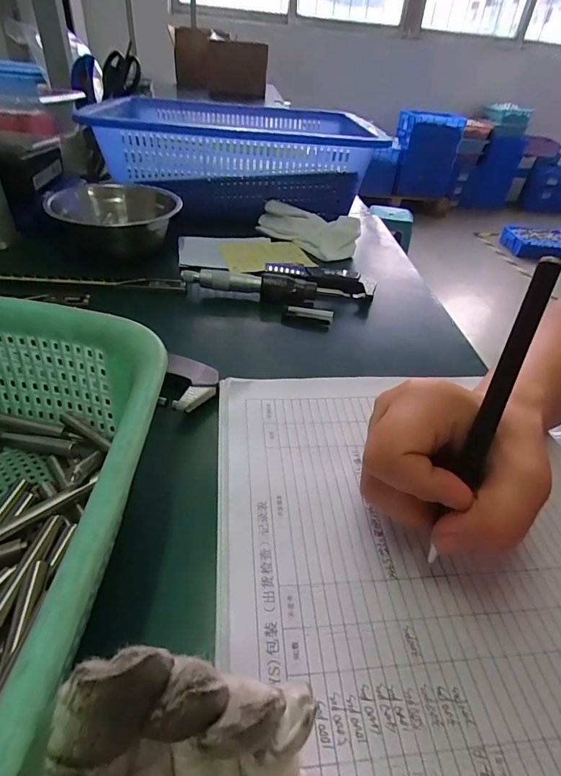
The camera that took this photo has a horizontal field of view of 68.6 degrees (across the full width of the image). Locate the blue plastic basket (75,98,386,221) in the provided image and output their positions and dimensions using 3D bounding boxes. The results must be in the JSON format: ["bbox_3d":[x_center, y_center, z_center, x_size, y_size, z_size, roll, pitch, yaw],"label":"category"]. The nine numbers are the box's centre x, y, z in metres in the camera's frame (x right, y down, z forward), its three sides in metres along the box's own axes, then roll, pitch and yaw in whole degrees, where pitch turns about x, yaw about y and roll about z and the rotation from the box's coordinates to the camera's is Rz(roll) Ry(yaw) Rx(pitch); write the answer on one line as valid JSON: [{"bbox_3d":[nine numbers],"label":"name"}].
[{"bbox_3d":[-0.053,-0.313,0.558,0.334,0.112,0.256,2,39,-5],"label":"blue plastic basket"}]

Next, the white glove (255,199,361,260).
[{"bbox_3d":[0.034,-0.192,0.493,0.121,0.034,0.055,27,43,24],"label":"white glove"}]

